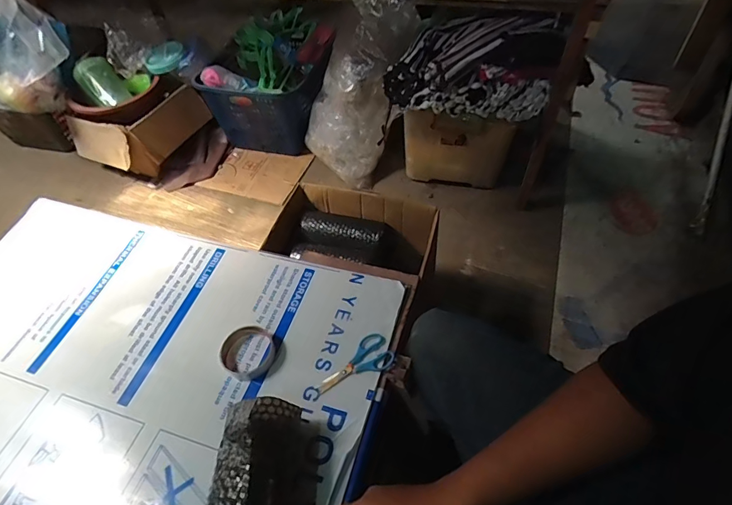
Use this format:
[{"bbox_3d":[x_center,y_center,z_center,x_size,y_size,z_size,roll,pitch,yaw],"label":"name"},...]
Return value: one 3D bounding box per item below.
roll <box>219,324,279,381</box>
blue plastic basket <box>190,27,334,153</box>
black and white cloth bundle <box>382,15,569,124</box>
[{"bbox_3d":[-0.181,0.155,0.645,0.082,0.029,0.080,-2,52,2],"label":"roll"},{"bbox_3d":[-0.358,-0.578,1.572,0.386,0.320,0.290,15,54,14],"label":"blue plastic basket"},{"bbox_3d":[0.293,-0.519,1.131,0.435,0.220,0.240,12,54,13],"label":"black and white cloth bundle"}]

